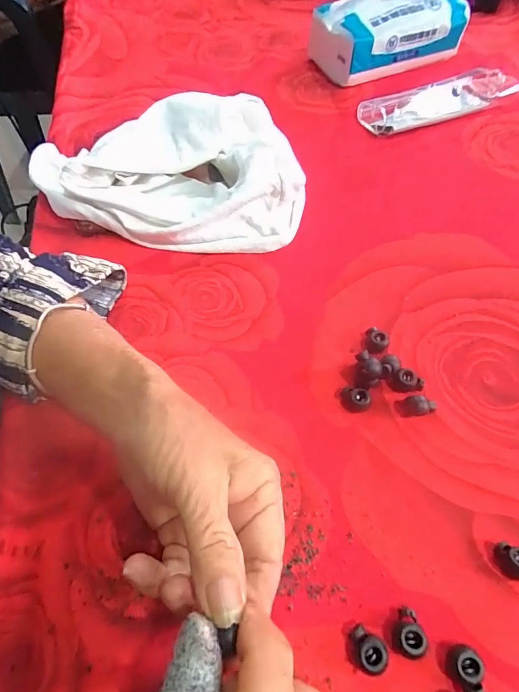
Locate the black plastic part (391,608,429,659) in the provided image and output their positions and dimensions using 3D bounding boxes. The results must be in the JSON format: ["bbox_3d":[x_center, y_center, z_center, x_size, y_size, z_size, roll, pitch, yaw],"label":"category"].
[{"bbox_3d":[0.072,0.138,0.192,0.013,0.012,0.020,13,61,10],"label":"black plastic part"}]

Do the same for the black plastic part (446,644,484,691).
[{"bbox_3d":[0.094,0.149,0.184,0.014,0.011,0.019,11,60,9],"label":"black plastic part"}]

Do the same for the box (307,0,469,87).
[{"bbox_3d":[0.145,-0.370,0.456,0.166,0.077,0.089,-20,59,-9],"label":"box"}]

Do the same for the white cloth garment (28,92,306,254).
[{"bbox_3d":[-0.087,-0.154,0.348,0.227,0.058,0.166,-9,57,-3],"label":"white cloth garment"}]

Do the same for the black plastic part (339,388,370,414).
[{"bbox_3d":[0.062,0.035,0.260,0.018,0.012,0.014,9,60,8],"label":"black plastic part"}]

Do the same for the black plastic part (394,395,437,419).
[{"bbox_3d":[0.100,0.038,0.255,0.023,0.012,0.012,2,59,4],"label":"black plastic part"}]

